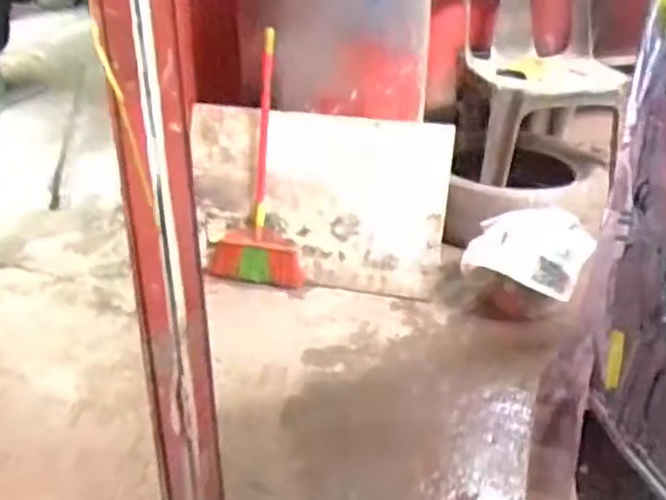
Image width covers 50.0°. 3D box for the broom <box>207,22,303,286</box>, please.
[{"bbox_3d":[-0.199,-0.234,1.911,0.252,0.645,0.153,2,2,3],"label":"broom"}]

